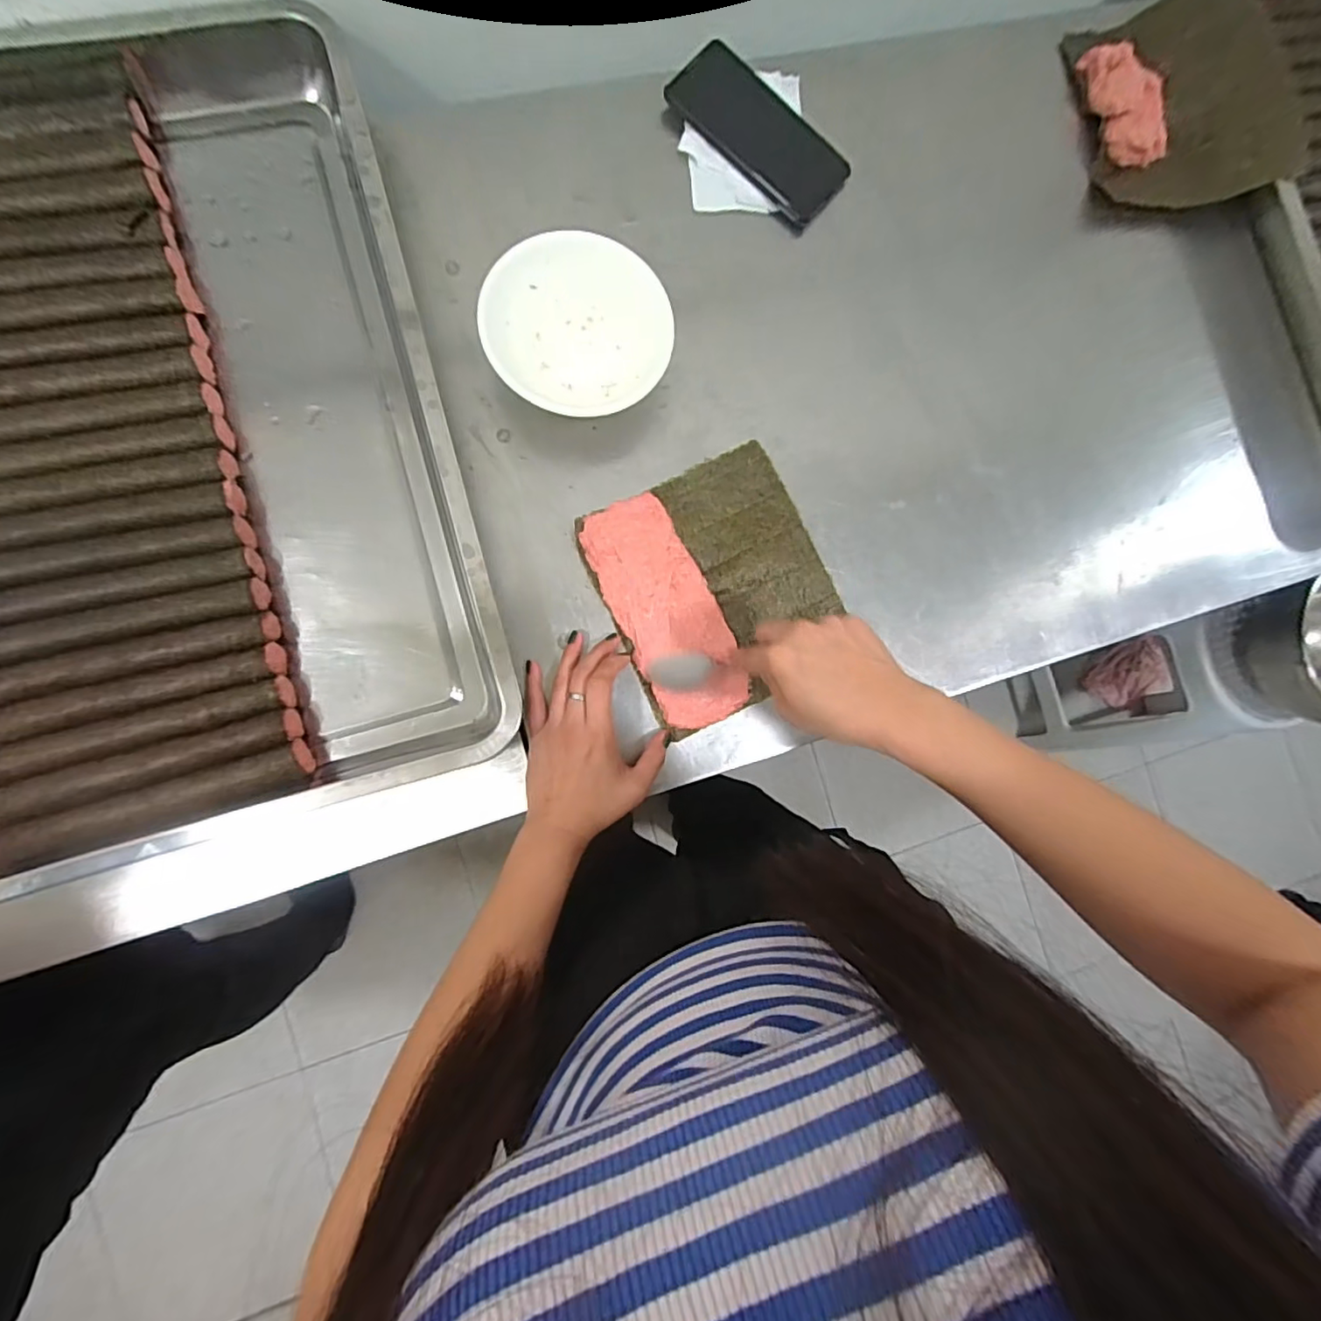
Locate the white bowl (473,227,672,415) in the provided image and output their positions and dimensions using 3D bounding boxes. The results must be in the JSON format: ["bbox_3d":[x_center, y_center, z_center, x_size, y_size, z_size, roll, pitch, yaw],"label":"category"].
[{"bbox_3d":[-0.066,-0.262,0.466,0.139,0.049,0.133,1,85,-7],"label":"white bowl"}]

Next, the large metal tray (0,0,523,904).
[{"bbox_3d":[-0.355,-0.182,0.428,0.376,0.053,0.607,-15,87,-8],"label":"large metal tray"}]

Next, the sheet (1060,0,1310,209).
[{"bbox_3d":[0.500,-0.536,0.554,0.175,0.038,0.187,-12,94,8],"label":"sheet"}]

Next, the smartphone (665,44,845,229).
[{"bbox_3d":[0.089,-0.471,0.521,0.163,0.016,0.075,40,82,-3],"label":"smartphone"}]

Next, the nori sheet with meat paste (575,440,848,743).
[{"bbox_3d":[0.049,-0.063,0.485,0.183,0.011,0.194,-27,89,-8],"label":"nori sheet with meat paste"}]

